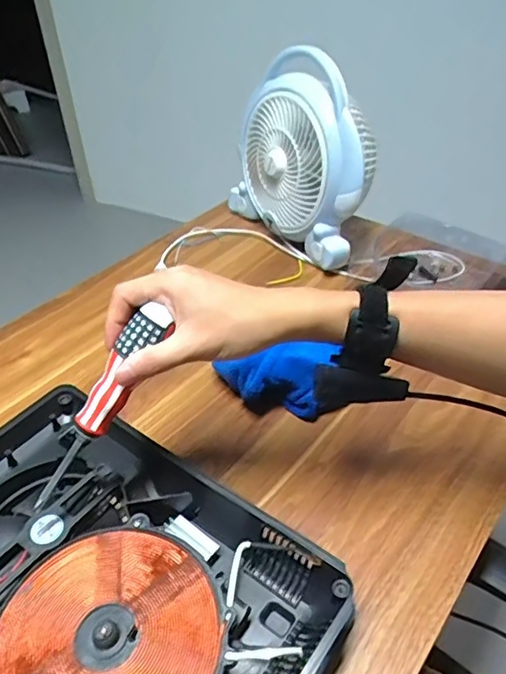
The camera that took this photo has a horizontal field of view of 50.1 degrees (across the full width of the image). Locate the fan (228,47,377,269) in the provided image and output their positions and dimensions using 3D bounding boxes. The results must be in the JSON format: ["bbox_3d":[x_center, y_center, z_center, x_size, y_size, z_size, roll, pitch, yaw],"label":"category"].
[{"bbox_3d":[0.081,-0.263,0.792,0.126,0.237,0.258,-26,45,-26],"label":"fan"}]

